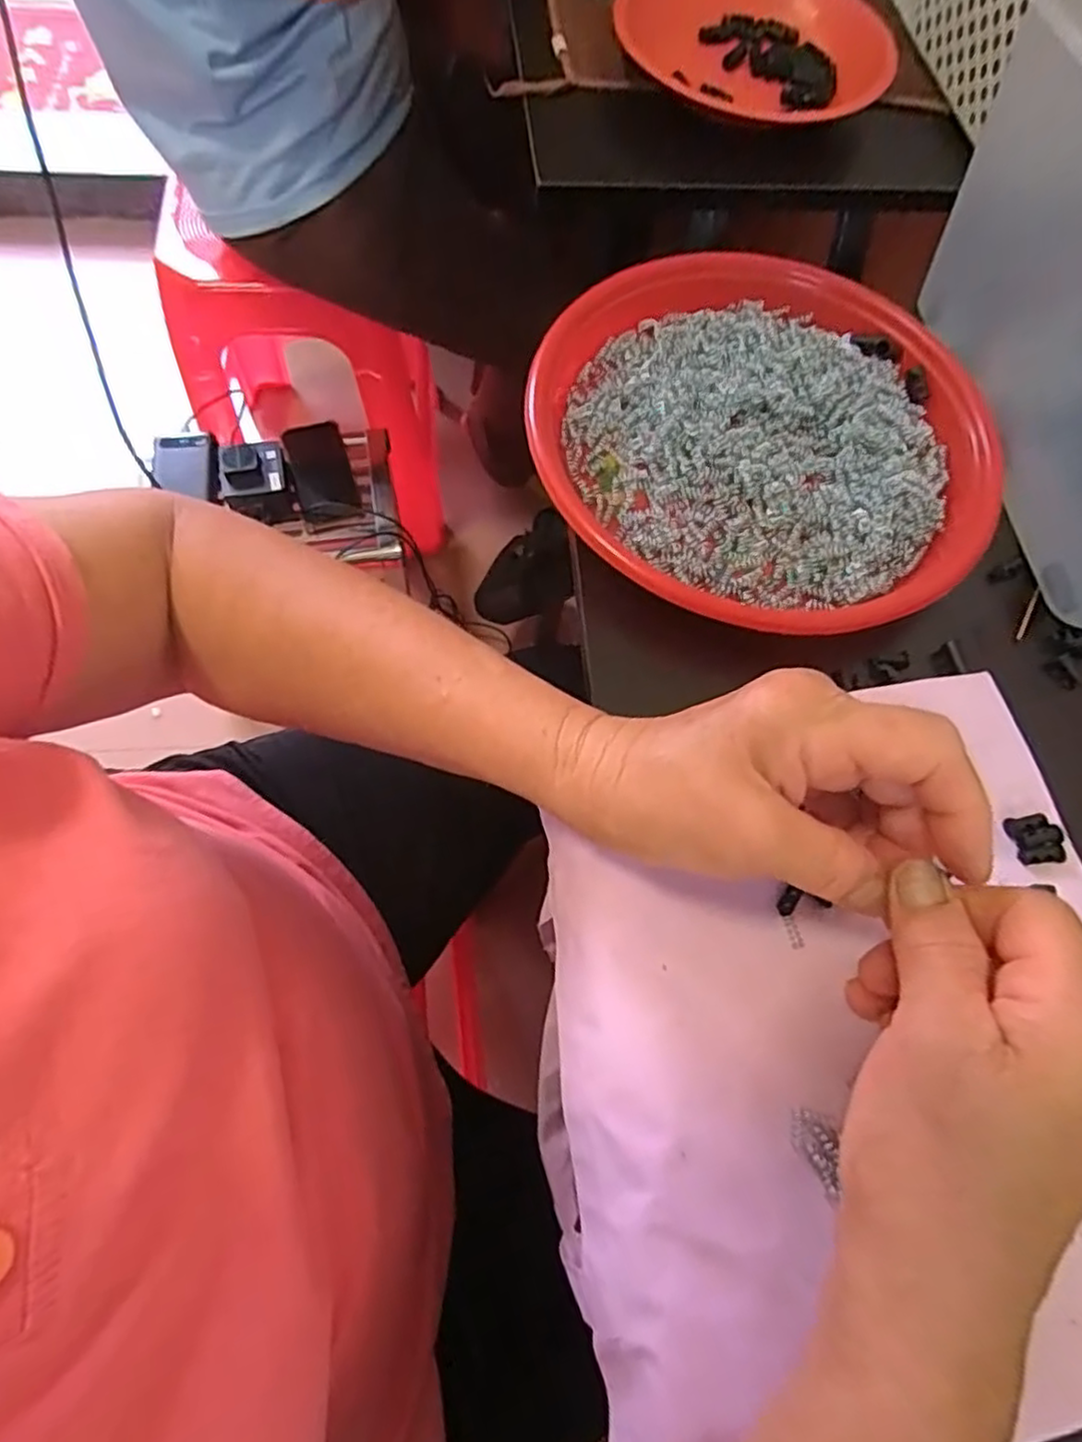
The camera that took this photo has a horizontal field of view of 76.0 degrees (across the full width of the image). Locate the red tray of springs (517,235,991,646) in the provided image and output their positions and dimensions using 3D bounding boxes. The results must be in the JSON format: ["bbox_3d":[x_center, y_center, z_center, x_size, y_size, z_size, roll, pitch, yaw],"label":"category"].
[{"bbox_3d":[0.114,-0.152,0.361,0.227,0.029,0.236,18,68,5],"label":"red tray of springs"}]

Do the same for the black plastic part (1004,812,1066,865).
[{"bbox_3d":[0.210,0.050,0.293,0.020,0.004,0.021,-7,68,-7],"label":"black plastic part"}]

